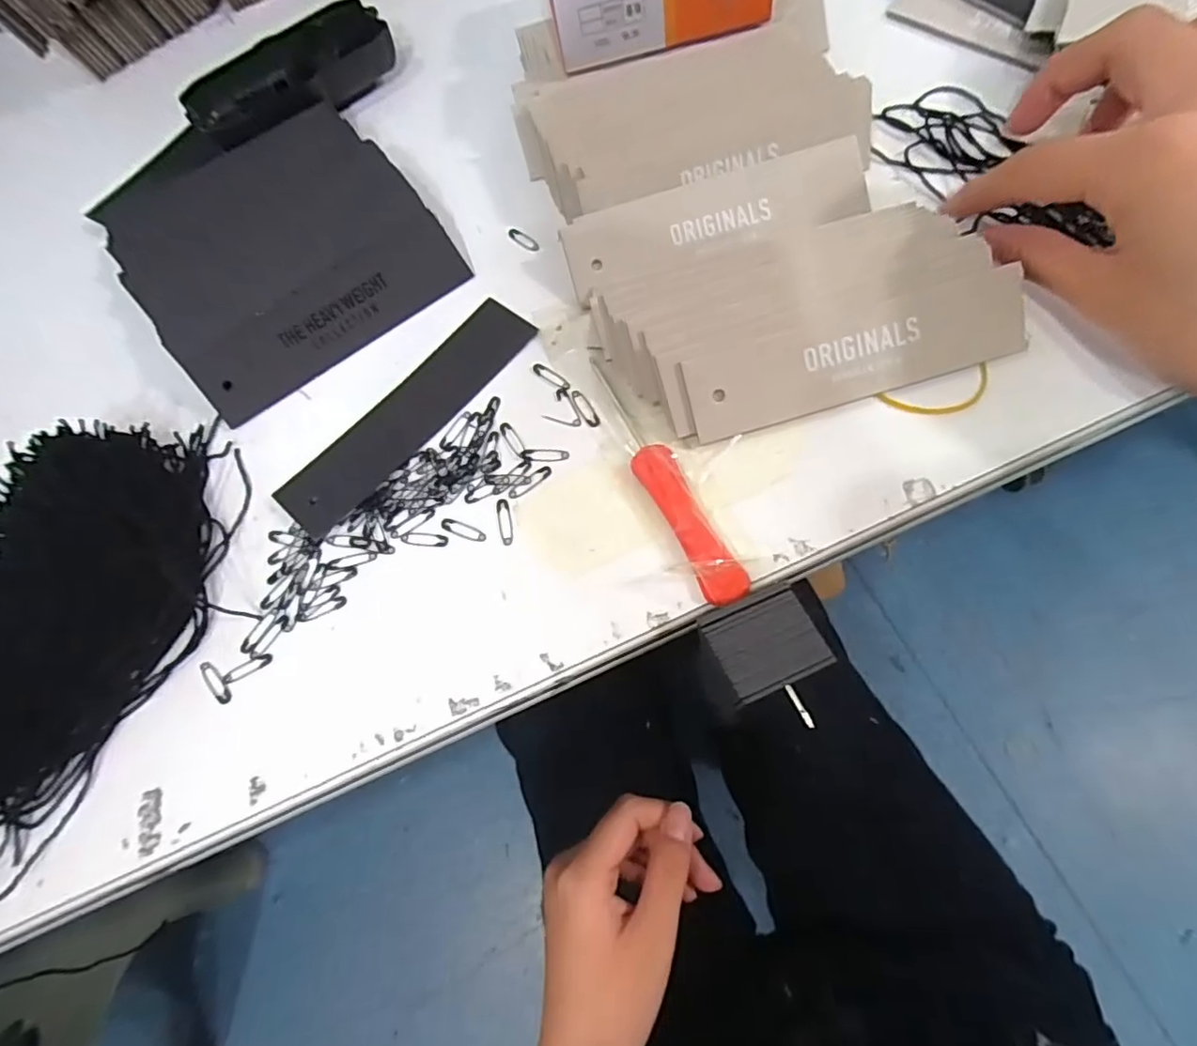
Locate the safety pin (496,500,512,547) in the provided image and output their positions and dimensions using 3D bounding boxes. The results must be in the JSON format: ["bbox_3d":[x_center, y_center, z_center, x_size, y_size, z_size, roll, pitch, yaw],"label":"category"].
[{"bbox_3d":[-0.036,-0.001,0.225,0.005,0.004,0.019,-13,66,2],"label":"safety pin"}]

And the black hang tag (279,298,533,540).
[{"bbox_3d":[-0.078,-0.046,0.251,0.031,0.007,0.122,37,76,23],"label":"black hang tag"}]

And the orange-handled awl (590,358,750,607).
[{"bbox_3d":[0.023,-0.018,0.223,0.016,0.010,0.106,-27,67,-4],"label":"orange-handled awl"}]

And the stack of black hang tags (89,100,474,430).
[{"bbox_3d":[-0.158,-0.140,0.278,0.125,0.015,0.161,-36,74,-10],"label":"stack of black hang tags"}]

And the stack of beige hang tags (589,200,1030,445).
[{"bbox_3d":[0.078,-0.076,0.225,0.150,0.022,0.067,-10,71,2],"label":"stack of beige hang tags"}]

